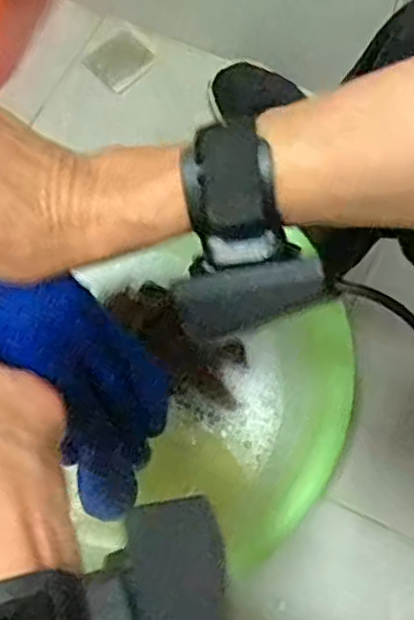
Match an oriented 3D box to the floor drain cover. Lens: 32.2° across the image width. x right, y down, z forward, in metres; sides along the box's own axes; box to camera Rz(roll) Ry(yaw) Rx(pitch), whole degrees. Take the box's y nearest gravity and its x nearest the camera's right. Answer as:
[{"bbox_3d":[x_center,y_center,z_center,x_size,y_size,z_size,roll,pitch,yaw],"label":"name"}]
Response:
[{"bbox_3d":[-0.100,-0.284,0.813,0.065,0.013,0.066,-43,71,-15],"label":"floor drain cover"}]

